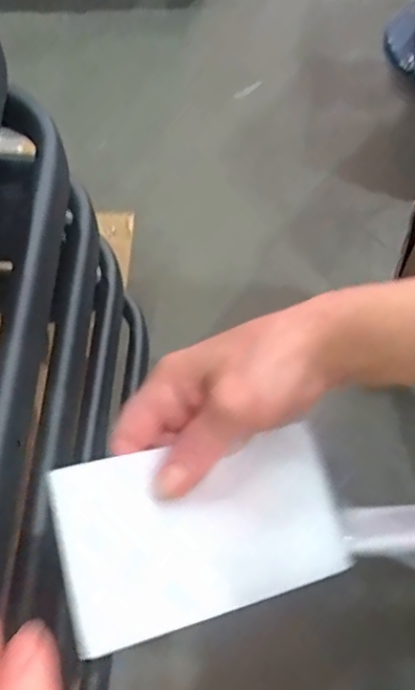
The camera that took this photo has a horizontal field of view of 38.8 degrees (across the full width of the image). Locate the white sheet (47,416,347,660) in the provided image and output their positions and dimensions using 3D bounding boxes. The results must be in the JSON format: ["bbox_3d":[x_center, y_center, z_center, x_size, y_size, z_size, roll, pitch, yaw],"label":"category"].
[{"bbox_3d":[0.005,0.086,0.286,0.147,0.011,0.077,-6,67,-28],"label":"white sheet"}]

